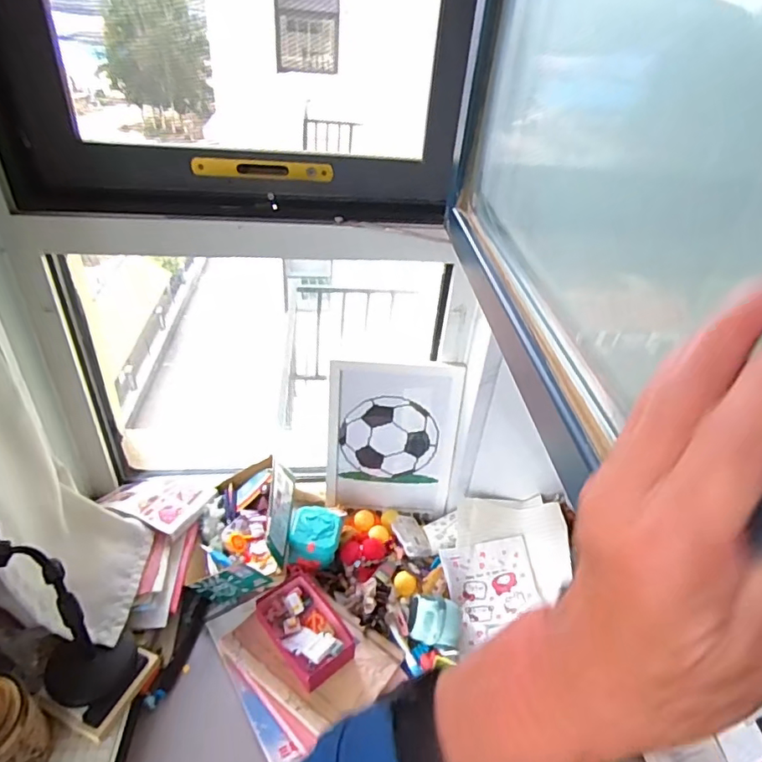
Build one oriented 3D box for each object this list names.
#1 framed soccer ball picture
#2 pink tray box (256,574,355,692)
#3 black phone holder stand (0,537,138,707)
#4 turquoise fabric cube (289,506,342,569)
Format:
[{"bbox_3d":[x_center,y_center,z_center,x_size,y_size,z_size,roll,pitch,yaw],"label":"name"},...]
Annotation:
[{"bbox_3d":[0.020,0.106,0.959,0.225,0.305,0.019,3,26,-2],"label":"framed soccer ball picture"},{"bbox_3d":[-0.116,0.369,0.805,0.100,0.042,0.171,-21,45,-31],"label":"pink tray box"},{"bbox_3d":[-0.384,0.283,0.646,0.111,0.259,0.103,31,44,30],"label":"black phone holder stand"},{"bbox_3d":[-0.112,0.269,0.910,0.079,0.058,0.097,6,37,1],"label":"turquoise fabric cube"}]

